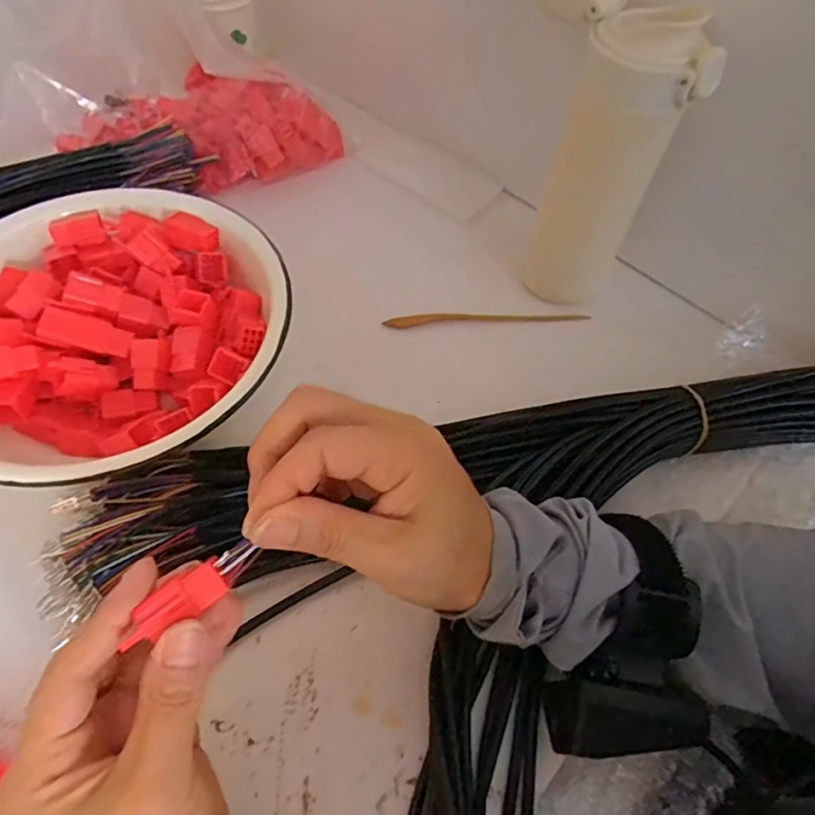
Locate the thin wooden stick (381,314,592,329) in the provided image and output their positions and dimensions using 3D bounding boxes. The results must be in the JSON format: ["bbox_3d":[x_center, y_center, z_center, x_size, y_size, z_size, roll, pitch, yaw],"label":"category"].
[{"bbox_3d":[0.060,-0.065,0.410,0.152,0.010,0.007,-2,56,-4],"label":"thin wooden stick"}]

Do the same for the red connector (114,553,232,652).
[{"bbox_3d":[-0.081,0.069,0.195,0.035,0.007,0.013,-33,64,-17],"label":"red connector"}]

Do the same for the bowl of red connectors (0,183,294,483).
[{"bbox_3d":[-0.184,-0.045,0.348,0.213,0.061,0.205,1,56,-2],"label":"bowl of red connectors"}]

